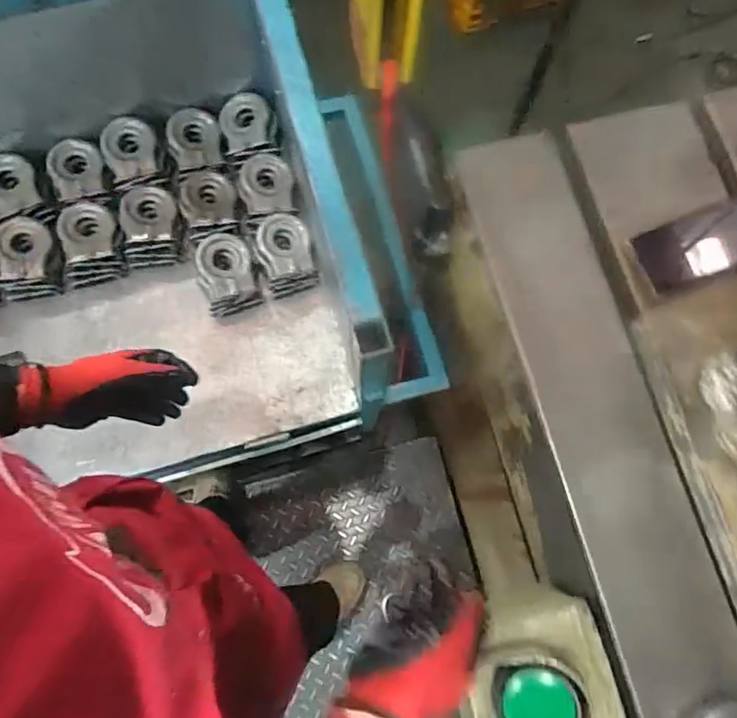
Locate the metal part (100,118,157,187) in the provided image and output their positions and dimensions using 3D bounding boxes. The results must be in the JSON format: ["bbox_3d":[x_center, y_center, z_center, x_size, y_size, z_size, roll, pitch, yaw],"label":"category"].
[{"bbox_3d":[-0.428,-0.375,0.994,0.093,0.034,0.111,-22,78,-7],"label":"metal part"}]

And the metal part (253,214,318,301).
[{"bbox_3d":[-0.153,-0.190,1.017,0.095,0.093,0.135,-14,77,-5],"label":"metal part"}]

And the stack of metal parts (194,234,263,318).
[{"bbox_3d":[-0.257,-0.156,1.013,0.096,0.091,0.136,-15,77,-5],"label":"stack of metal parts"}]

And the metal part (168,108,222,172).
[{"bbox_3d":[-0.324,-0.413,1.033,0.092,0.023,0.127,-16,77,-5],"label":"metal part"}]

